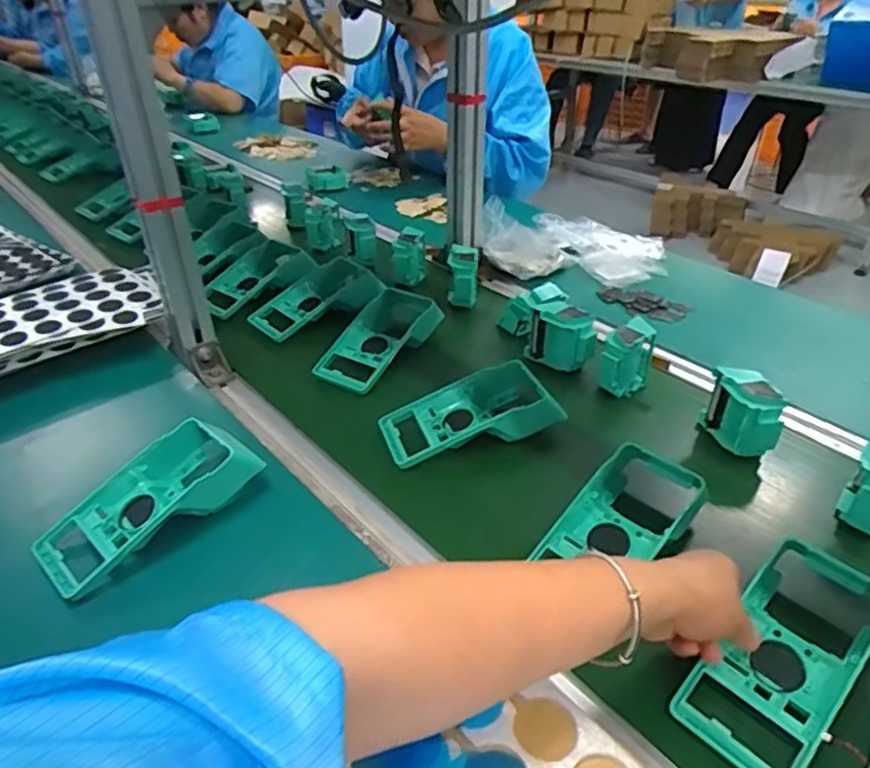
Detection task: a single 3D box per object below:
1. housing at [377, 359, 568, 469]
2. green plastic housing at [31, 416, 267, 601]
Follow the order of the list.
[{"bbox_3d":[0.035,0.028,0.674,0.182,0.051,0.085,-11,38,-15],"label":"housing"},{"bbox_3d":[-0.255,0.102,0.563,0.082,0.059,0.186,31,46,34],"label":"green plastic housing"}]

